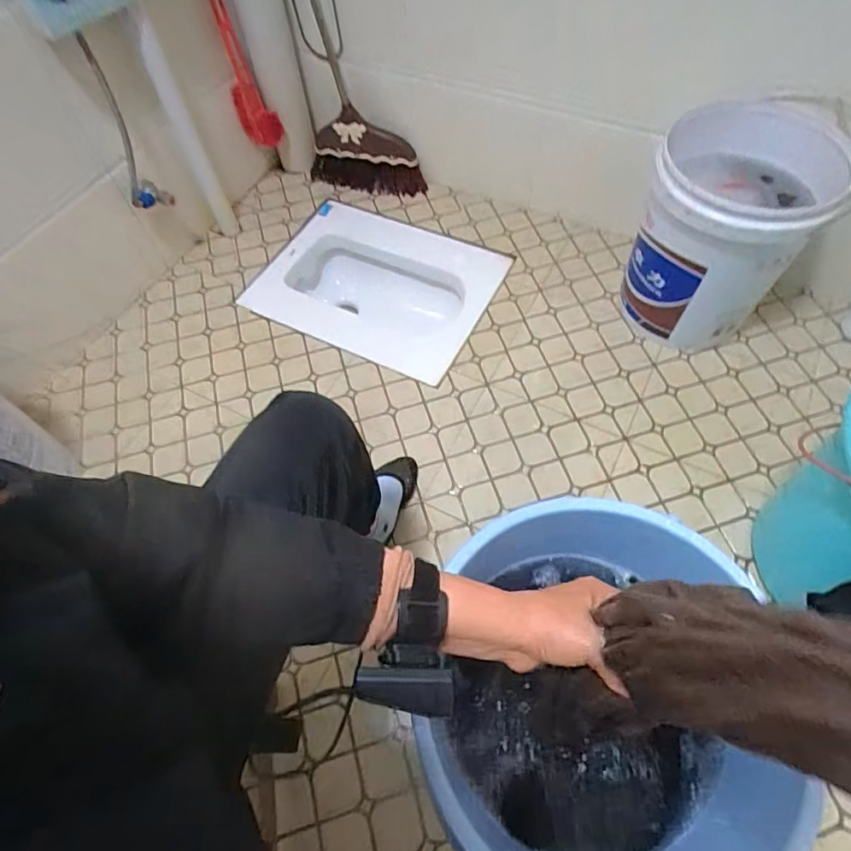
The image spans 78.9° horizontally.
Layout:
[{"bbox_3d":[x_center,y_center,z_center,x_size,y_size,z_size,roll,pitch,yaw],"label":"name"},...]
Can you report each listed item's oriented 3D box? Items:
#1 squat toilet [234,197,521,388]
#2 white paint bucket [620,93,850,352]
[{"bbox_3d":[-0.130,-0.342,1.362,0.583,0.150,0.452,22,63,15],"label":"squat toilet"},{"bbox_3d":[0.585,-0.382,1.030,0.328,0.397,0.296,-38,65,-18],"label":"white paint bucket"}]

